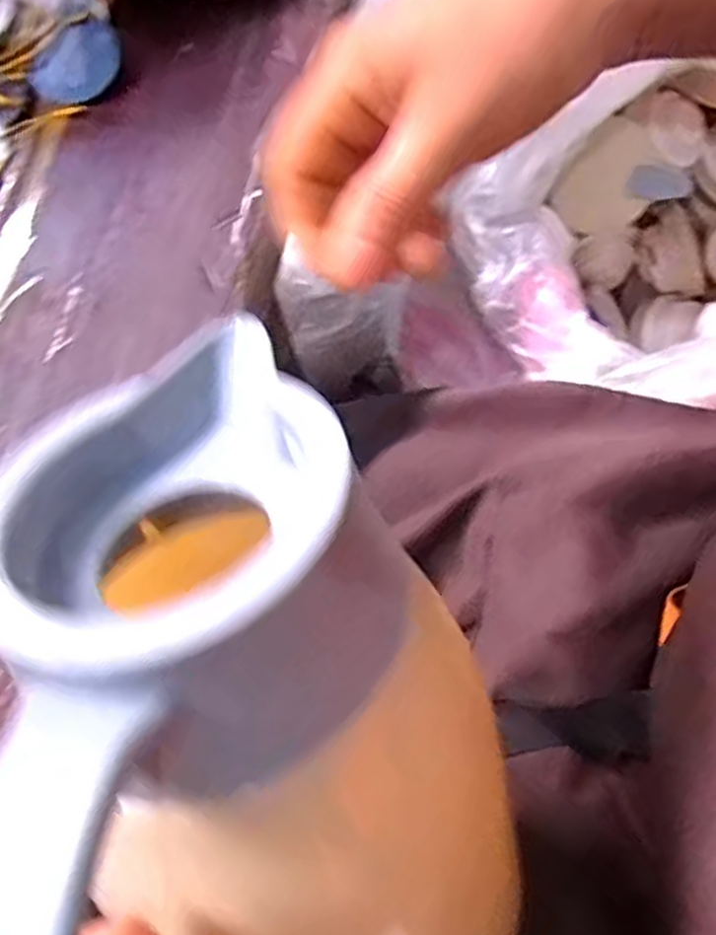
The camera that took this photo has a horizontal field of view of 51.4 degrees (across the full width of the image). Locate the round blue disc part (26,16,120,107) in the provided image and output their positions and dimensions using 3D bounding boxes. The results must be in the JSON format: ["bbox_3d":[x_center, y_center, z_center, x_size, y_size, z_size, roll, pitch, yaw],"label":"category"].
[{"bbox_3d":[-0.148,-0.212,0.391,0.050,0.013,0.035,-32,80,-5],"label":"round blue disc part"}]

